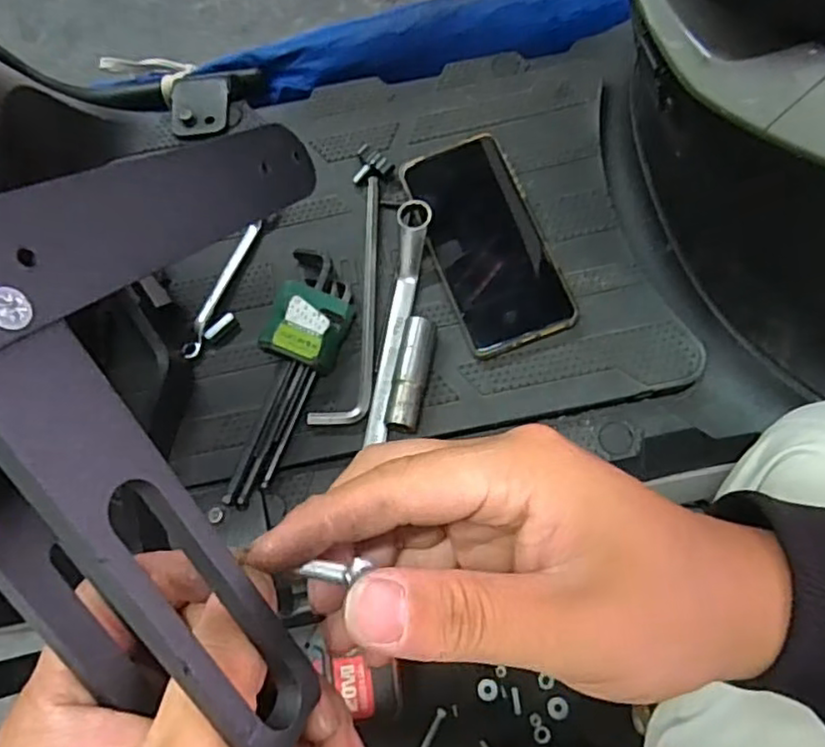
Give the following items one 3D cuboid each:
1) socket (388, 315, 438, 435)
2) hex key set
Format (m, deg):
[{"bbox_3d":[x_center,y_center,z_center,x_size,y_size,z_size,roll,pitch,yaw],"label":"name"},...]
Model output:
[{"bbox_3d":[0.000,0.000,0.450,0.021,0.020,0.079,11,71,6],"label":"socket"},{"bbox_3d":[-0.083,-0.005,0.452,0.051,0.033,0.193,14,71,7],"label":"hex key set"}]

